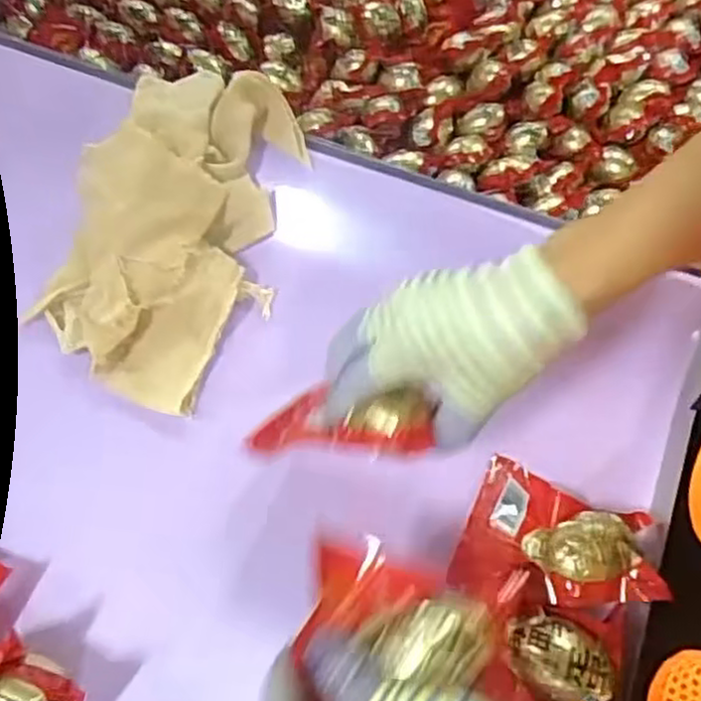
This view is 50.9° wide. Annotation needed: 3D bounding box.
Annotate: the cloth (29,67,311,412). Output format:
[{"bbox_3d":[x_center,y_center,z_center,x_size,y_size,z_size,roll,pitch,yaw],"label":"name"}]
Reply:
[{"bbox_3d":[-0.126,-0.091,0.518,0.156,0.063,0.238,22,70,8],"label":"cloth"}]

